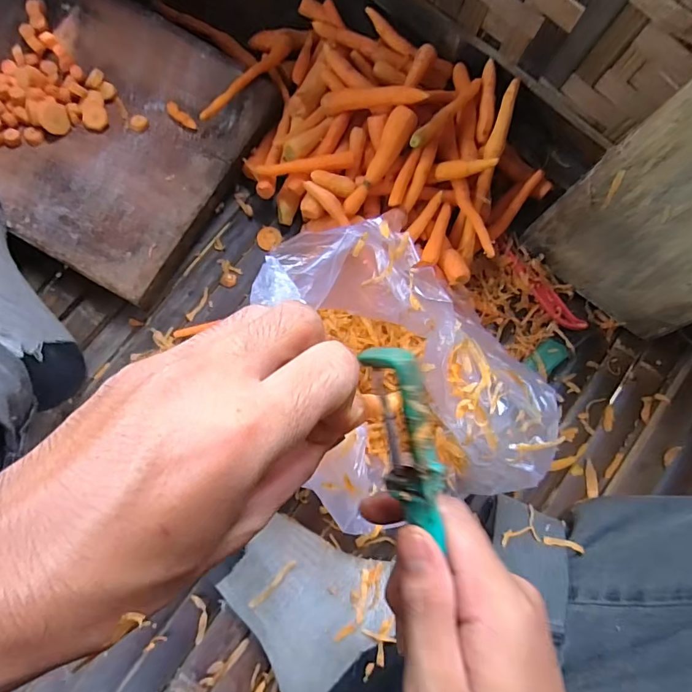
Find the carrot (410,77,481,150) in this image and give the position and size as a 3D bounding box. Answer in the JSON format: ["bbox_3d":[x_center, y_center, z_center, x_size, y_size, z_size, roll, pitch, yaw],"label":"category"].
[{"bbox_3d":[0.087,-0.198,0.390,0.012,0.010,0.103,41,67,1],"label":"carrot"}]

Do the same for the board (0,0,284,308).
[{"bbox_3d":[-0.243,-0.204,0.396,0.306,0.041,0.228,31,83,0],"label":"board"}]

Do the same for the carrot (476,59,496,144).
[{"bbox_3d":[0.125,-0.216,0.405,0.013,0.011,0.070,6,84,-3],"label":"carrot"}]

